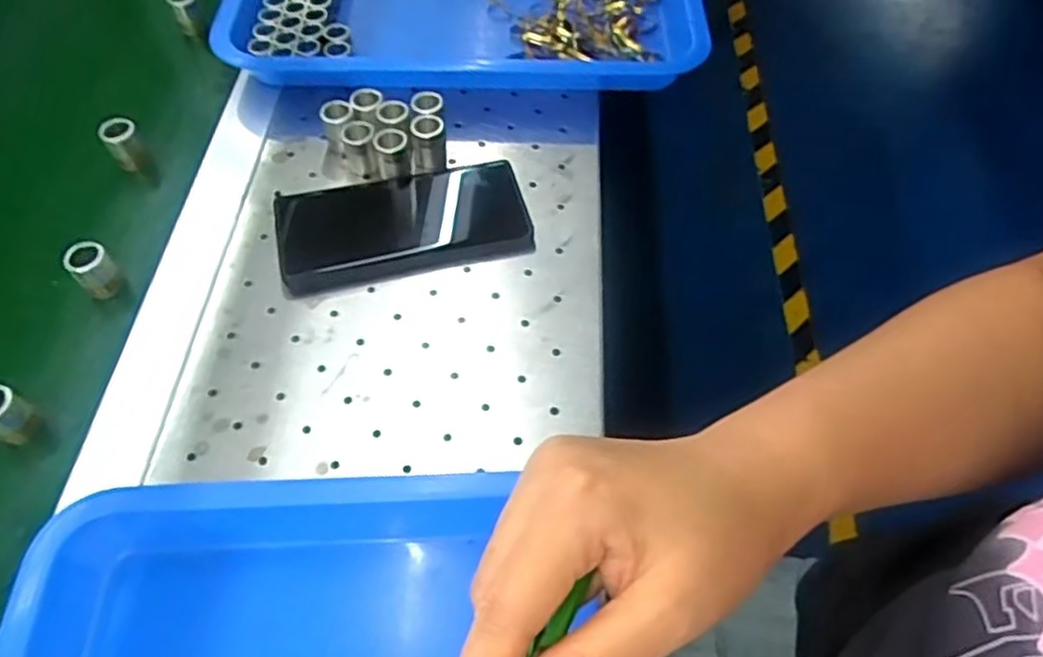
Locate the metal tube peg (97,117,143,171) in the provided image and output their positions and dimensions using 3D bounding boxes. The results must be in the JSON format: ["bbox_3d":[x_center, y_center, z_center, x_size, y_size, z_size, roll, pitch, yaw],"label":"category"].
[{"bbox_3d":[-0.283,-0.130,0.516,0.022,0.038,0.021,-1,56,1],"label":"metal tube peg"}]

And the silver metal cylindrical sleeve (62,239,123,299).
[{"bbox_3d":[-0.268,-0.035,0.453,0.022,0.039,0.020,-1,56,1],"label":"silver metal cylindrical sleeve"}]

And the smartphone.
[{"bbox_3d":[-0.080,-0.074,0.482,0.161,0.013,0.086,-13,57,-8],"label":"smartphone"}]

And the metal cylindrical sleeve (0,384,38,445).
[{"bbox_3d":[-0.284,0.049,0.398,0.019,0.040,0.022,30,62,19],"label":"metal cylindrical sleeve"}]

